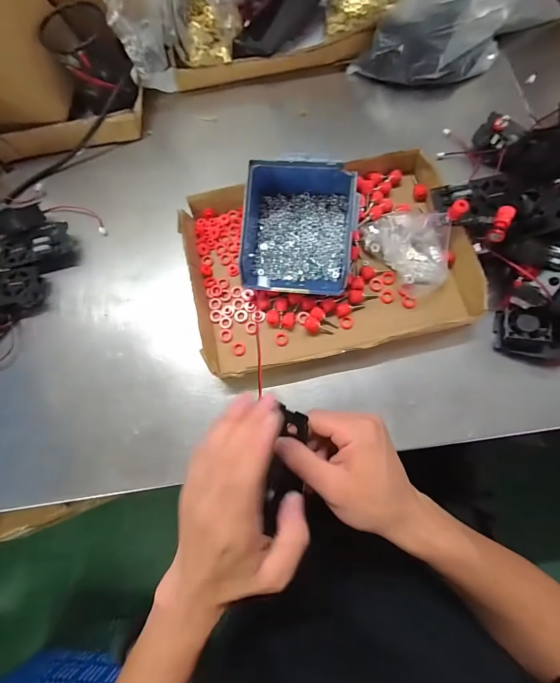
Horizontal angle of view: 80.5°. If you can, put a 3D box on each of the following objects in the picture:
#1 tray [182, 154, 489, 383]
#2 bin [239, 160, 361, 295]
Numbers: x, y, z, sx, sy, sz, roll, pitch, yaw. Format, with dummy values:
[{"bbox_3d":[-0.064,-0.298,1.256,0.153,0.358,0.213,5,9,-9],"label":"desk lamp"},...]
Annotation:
[{"bbox_3d":[0.053,-0.102,0.405,0.329,0.048,0.241,-11,82,3],"label":"tray"},{"bbox_3d":[0.023,-0.134,0.386,0.123,0.067,0.156,9,84,6],"label":"bin"}]

